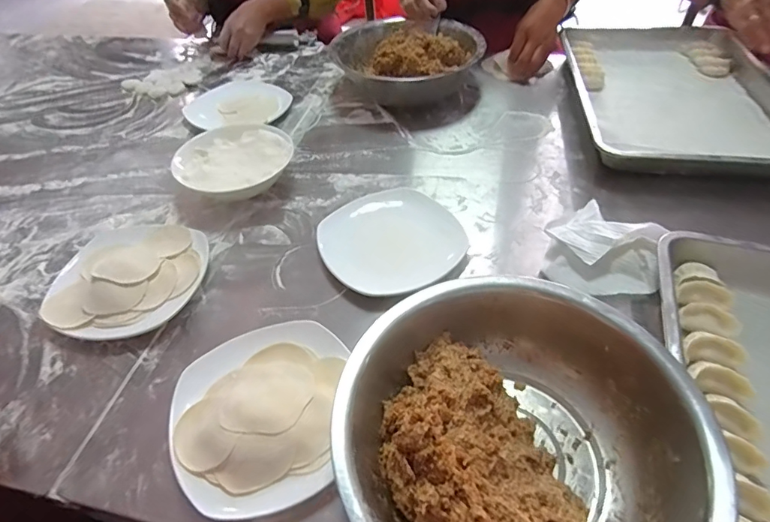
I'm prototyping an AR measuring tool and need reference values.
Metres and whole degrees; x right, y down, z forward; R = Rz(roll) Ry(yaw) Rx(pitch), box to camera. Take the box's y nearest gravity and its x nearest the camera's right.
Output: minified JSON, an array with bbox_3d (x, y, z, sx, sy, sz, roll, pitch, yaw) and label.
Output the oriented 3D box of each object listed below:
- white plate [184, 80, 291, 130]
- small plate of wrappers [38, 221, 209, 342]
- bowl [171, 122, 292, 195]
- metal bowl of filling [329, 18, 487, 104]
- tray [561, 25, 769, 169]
[{"bbox_3d":[-0.277,-0.296,0.859,0.182,0.033,0.196,-2,46,2],"label":"white plate"},{"bbox_3d":[-0.319,0.015,0.567,0.185,0.044,0.185,-2,46,2],"label":"small plate of wrappers"},{"bbox_3d":[-0.222,-0.141,0.690,0.164,0.061,0.169,-2,46,2],"label":"bowl"},{"bbox_3d":[0.050,-0.381,0.872,0.248,0.092,0.242,-2,46,2],"label":"metal bowl of filling"},{"bbox_3d":[0.522,-0.301,0.791,0.380,0.039,0.482,3,47,7],"label":"tray"}]

